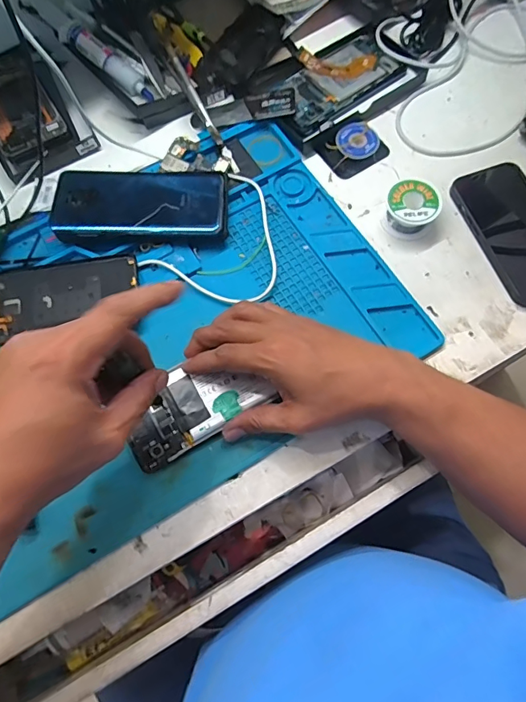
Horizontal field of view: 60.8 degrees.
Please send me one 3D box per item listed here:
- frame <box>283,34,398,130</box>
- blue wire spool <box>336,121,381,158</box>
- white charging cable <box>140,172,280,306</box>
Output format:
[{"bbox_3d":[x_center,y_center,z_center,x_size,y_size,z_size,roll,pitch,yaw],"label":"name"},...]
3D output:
[{"bbox_3d":[0.078,-0.312,0.507,0.149,0.014,0.081,-41,74,-12],"label":"frame"},{"bbox_3d":[0.103,-0.226,0.483,0.047,0.012,0.045,-1,70,1],"label":"blue wire spool"},{"bbox_3d":[-0.027,-0.106,0.439,0.114,0.016,0.148,36,75,13],"label":"white charging cable"}]

